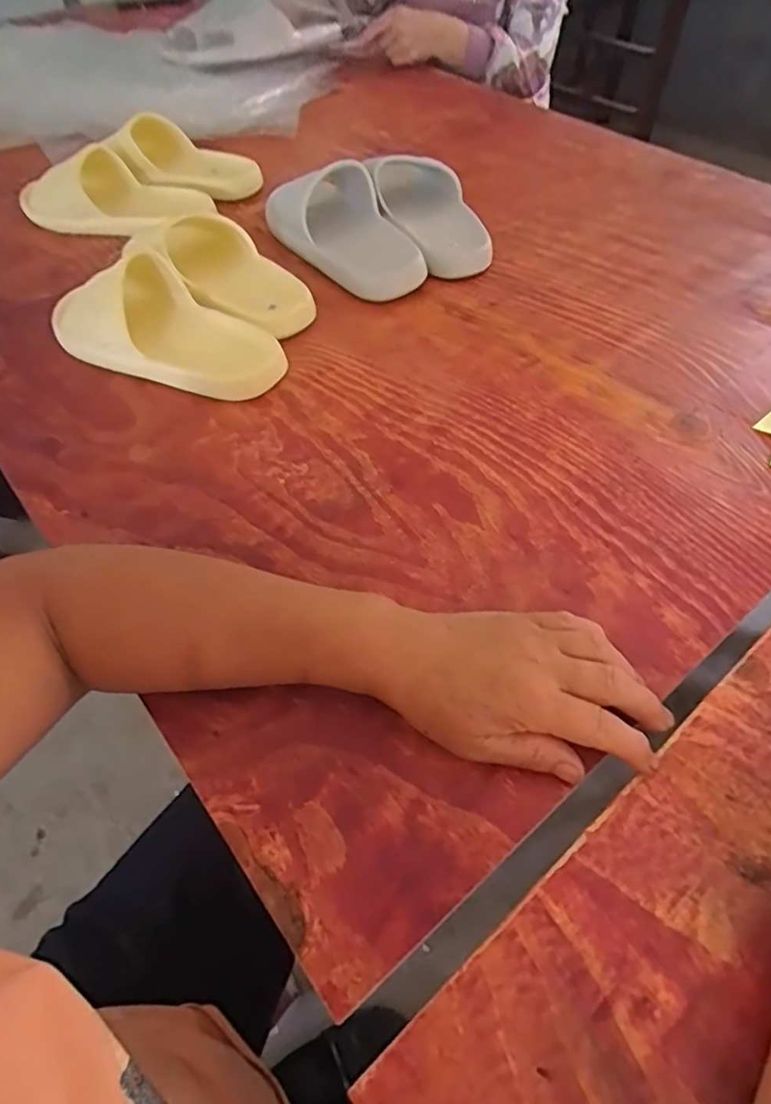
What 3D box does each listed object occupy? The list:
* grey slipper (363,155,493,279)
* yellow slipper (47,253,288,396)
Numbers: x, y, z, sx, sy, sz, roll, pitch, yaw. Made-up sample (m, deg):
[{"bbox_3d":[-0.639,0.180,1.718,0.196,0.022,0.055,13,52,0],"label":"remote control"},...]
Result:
[{"bbox_3d":[0.049,-0.363,0.653,0.099,0.058,0.178,-14,53,-10],"label":"grey slipper"},{"bbox_3d":[-0.203,-0.207,0.534,0.239,0.066,0.089,22,56,17],"label":"yellow slipper"}]

